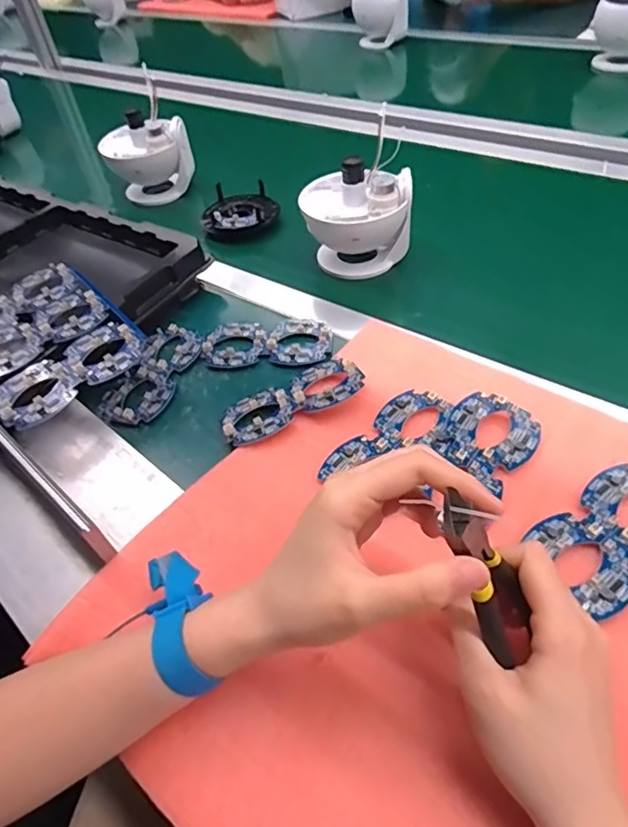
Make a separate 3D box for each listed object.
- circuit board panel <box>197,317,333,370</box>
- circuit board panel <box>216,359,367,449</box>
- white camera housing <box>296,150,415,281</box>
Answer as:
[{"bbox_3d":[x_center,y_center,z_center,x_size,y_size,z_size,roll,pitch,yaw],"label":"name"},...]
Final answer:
[{"bbox_3d":[-0.046,-0.072,0.526,0.126,0.012,0.063,-2,48,7],"label":"circuit board panel"},{"bbox_3d":[-0.021,-0.015,0.460,0.126,0.008,0.067,-26,39,-6],"label":"circuit board panel"},{"bbox_3d":[0.047,-0.211,0.592,0.115,0.131,0.096,0,48,8],"label":"white camera housing"}]

